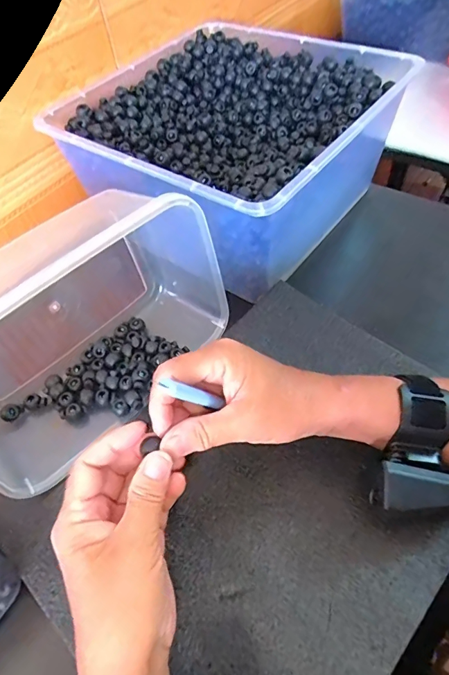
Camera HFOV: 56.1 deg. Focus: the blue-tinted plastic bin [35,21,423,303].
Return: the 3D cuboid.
[{"bbox_3d":[0.006,-0.218,0.483,0.297,0.127,0.290,30,62,24],"label":"blue-tinted plastic bin"}]

